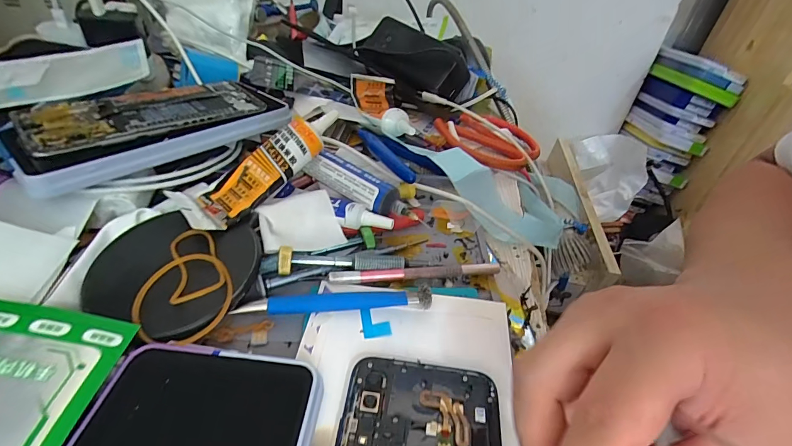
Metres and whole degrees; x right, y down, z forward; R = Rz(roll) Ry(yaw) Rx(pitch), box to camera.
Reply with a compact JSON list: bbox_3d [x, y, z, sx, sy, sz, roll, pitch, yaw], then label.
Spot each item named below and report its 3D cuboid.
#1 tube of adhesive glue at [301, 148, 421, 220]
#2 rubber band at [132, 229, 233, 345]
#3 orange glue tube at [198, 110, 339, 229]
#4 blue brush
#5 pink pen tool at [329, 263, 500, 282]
[{"bbox_3d":[-0.028,-0.025,0.294,0.093,0.029,0.020,26,45,22],"label":"tube of adhesive glue"},{"bbox_3d":[-0.119,0.033,0.223,0.049,0.006,0.073,6,41,1],"label":"rubber band"},{"bbox_3d":[-0.088,-0.045,0.281,0.115,0.021,0.038,-43,57,-13],"label":"orange glue tube"},{"bbox_3d":[-0.037,0.047,0.232,0.114,0.013,0.011,1,41,-5],"label":"blue brush"},{"bbox_3d":[0.014,0.035,0.262,0.115,0.011,0.009,-2,42,-9],"label":"pink pen tool"}]

